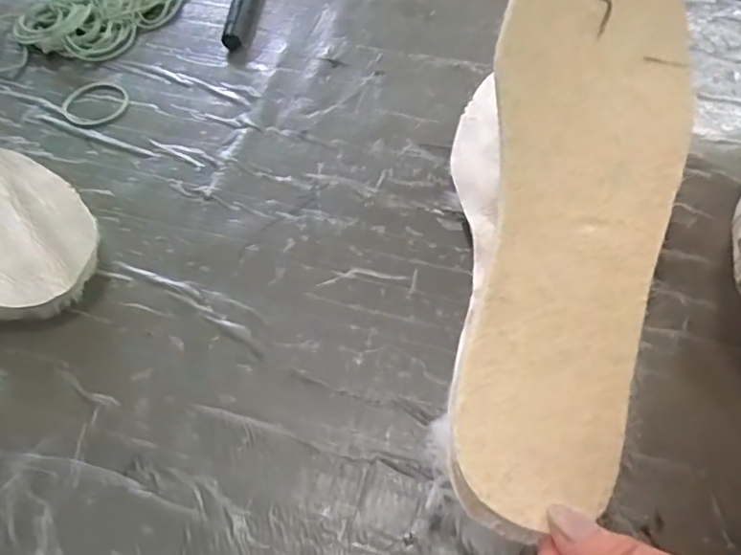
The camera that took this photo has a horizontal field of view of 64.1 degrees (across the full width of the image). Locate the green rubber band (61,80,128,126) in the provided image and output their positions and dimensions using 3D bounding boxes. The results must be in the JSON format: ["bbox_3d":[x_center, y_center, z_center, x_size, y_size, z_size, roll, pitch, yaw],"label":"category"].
[{"bbox_3d":[-0.186,-0.119,0.399,0.043,0.004,0.041,-1,57,2],"label":"green rubber band"}]

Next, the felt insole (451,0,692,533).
[{"bbox_3d":[0.094,-0.039,0.252,0.089,0.020,0.263,12,77,-9],"label":"felt insole"}]

